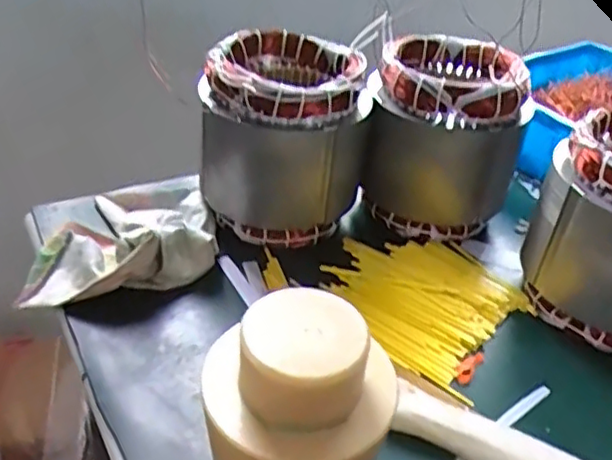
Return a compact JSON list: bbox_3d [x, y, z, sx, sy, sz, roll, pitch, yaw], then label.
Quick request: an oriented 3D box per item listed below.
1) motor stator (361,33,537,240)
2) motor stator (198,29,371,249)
[{"bbox_3d":[0.133,-0.100,0.653,0.142,0.150,0.138,7,36,1],"label":"motor stator"},{"bbox_3d":[-0.019,-0.089,0.620,0.146,0.150,0.134,6,36,0],"label":"motor stator"}]

